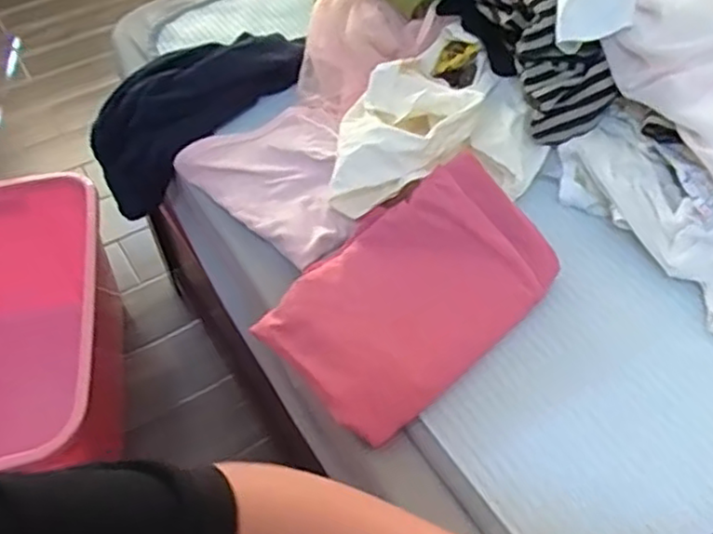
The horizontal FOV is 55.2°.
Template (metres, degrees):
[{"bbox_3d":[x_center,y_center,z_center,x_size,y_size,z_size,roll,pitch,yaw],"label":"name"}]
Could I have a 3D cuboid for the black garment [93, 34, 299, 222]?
[{"bbox_3d":[-0.208,-0.193,0.841,0.298,0.116,0.130,-36,51,7],"label":"black garment"}]

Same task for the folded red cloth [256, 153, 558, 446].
[{"bbox_3d":[0.048,0.020,0.598,0.240,0.047,0.161,-41,73,-16],"label":"folded red cloth"}]

